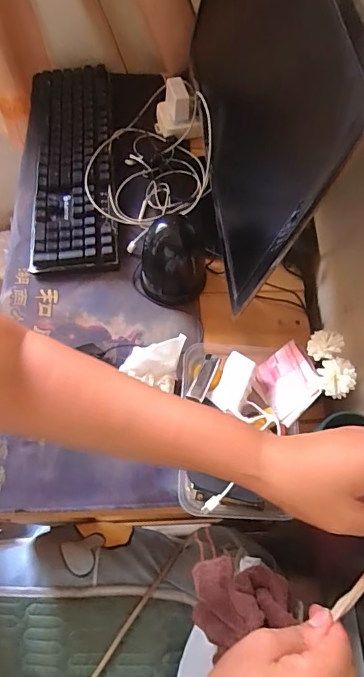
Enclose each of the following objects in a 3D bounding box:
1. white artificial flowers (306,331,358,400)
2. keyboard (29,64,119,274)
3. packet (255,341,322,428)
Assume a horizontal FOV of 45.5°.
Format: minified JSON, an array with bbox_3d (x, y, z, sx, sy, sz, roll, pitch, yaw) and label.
[{"bbox_3d":[0.167,0.028,0.484,0.036,0.020,0.074,-14,66,-8],"label":"white artificial flowers"},{"bbox_3d":[-0.184,-0.294,0.719,0.144,0.041,0.428,-6,65,-4],"label":"keyboard"},{"bbox_3d":[0.128,0.053,0.534,0.011,0.081,0.081,3,43,-39],"label":"packet"}]

